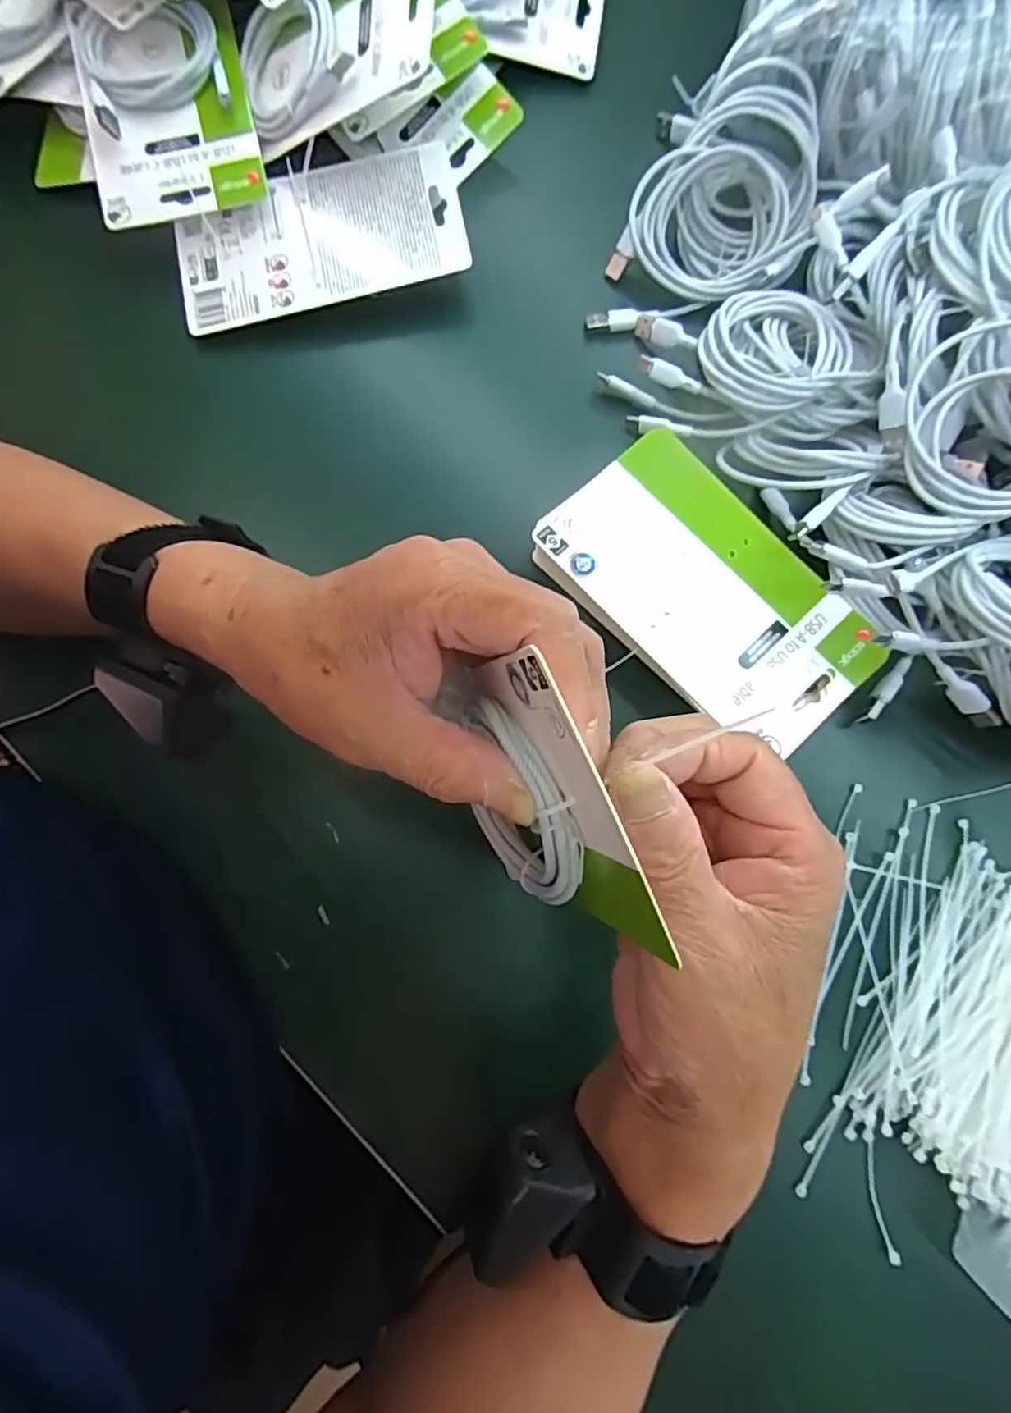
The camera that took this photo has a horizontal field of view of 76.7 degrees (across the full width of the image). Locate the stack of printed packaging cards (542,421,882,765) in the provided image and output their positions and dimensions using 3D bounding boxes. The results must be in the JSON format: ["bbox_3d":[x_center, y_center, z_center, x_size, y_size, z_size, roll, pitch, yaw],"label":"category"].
[{"bbox_3d":[0.114,-0.064,0.354,0.181,0.020,0.116,44,84,8],"label":"stack of printed packaging cards"}]

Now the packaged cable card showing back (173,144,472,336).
[{"bbox_3d":[-0.121,-0.306,0.418,0.185,0.018,0.101,-11,80,-2],"label":"packaged cable card showing back"}]

